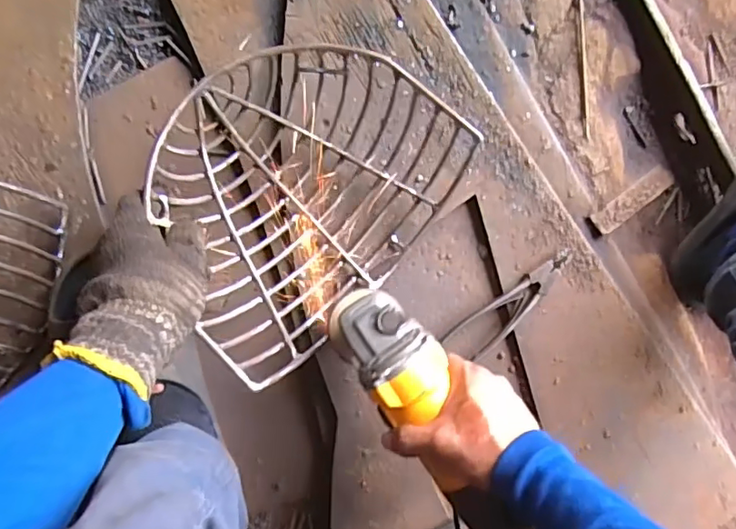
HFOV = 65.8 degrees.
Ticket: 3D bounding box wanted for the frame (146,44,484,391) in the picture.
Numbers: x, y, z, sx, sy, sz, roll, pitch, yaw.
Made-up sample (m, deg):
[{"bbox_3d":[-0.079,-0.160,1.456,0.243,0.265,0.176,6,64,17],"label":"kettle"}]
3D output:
[{"bbox_3d":[-0.055,-0.067,0.509,0.273,0.102,0.216,-40,97,-6],"label":"frame"}]

